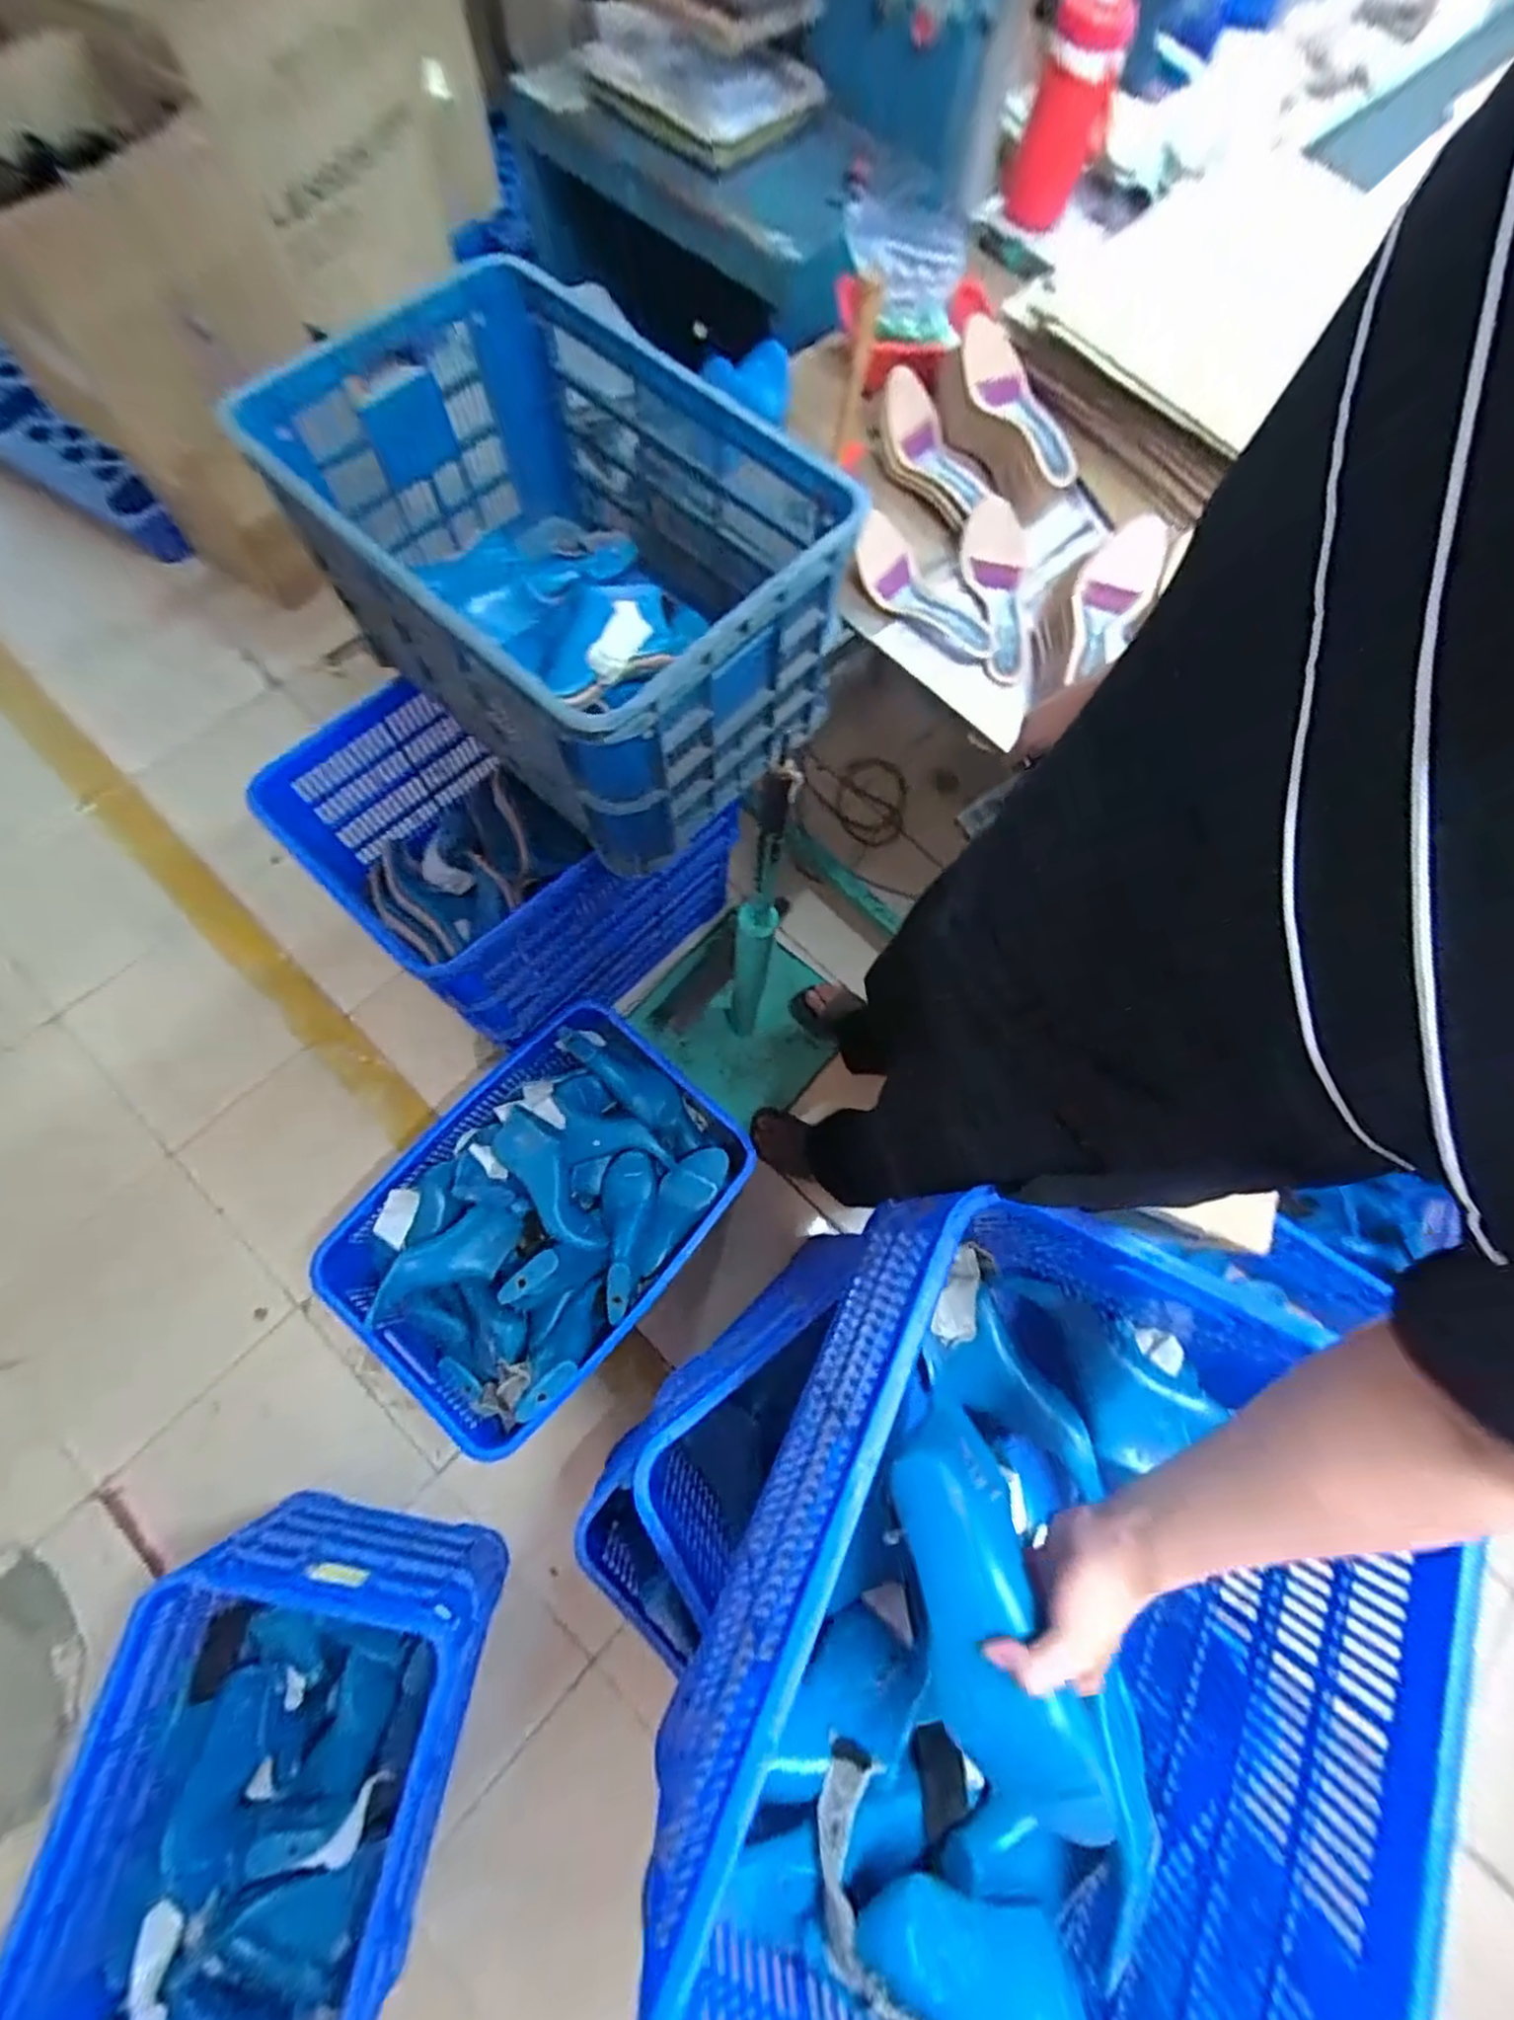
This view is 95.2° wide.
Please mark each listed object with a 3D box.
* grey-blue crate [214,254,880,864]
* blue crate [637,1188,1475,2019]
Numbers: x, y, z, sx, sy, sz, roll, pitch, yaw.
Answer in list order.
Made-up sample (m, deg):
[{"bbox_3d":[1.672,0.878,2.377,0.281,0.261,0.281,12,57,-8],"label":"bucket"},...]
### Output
[{"bbox_3d":[-0.231,-0.557,0.866,0.635,0.308,0.456,43,74,8],"label":"grey-blue crate"},{"bbox_3d":[0.213,0.510,0.552,0.421,0.294,0.578,24,73,3],"label":"blue crate"}]

